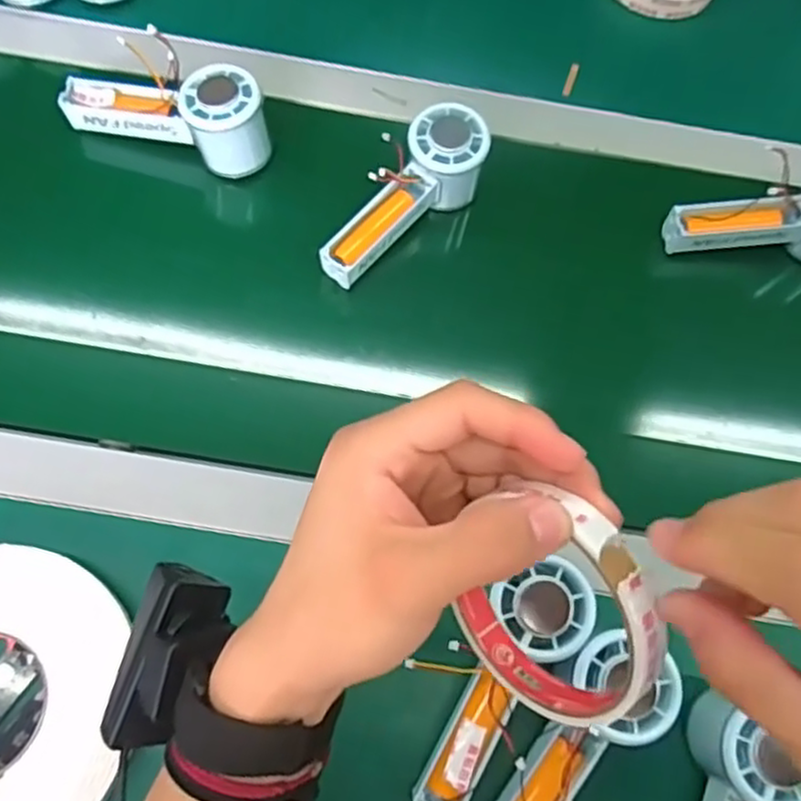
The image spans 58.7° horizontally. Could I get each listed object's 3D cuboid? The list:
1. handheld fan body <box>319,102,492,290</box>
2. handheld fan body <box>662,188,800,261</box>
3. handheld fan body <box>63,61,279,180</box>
[{"bbox_3d":[0.006,-0.141,0.522,0.053,0.061,0.147,33,76,9],"label":"handheld fan body"},{"bbox_3d":[0.279,-0.132,0.533,0.149,0.058,0.057,-10,74,-4],"label":"handheld fan body"},{"bbox_3d":[-0.175,-0.217,0.540,0.152,0.066,0.053,14,74,4],"label":"handheld fan body"}]

